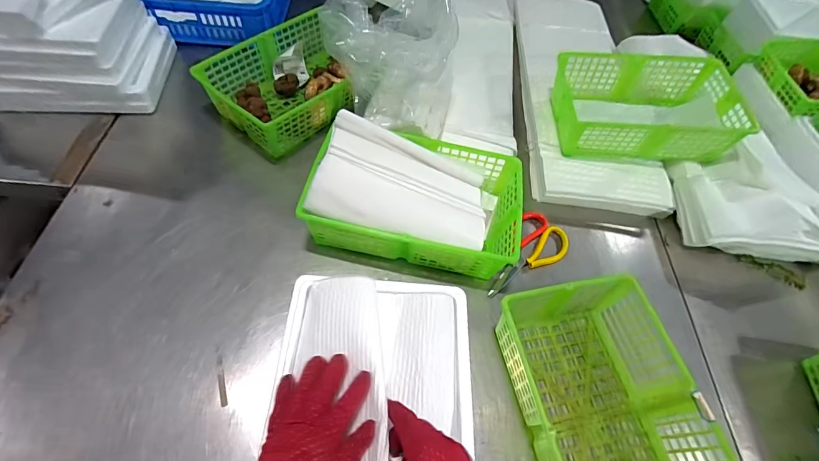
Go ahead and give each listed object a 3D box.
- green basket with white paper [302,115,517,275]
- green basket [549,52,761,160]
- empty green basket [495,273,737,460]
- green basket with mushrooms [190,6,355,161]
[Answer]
[{"bbox_3d":[0.014,-0.060,0.661,0.344,0.134,0.218,11,59,0],"label":"green basket with white paper"},{"bbox_3d":[0.482,-0.256,0.815,0.332,0.128,0.227,4,58,-5],"label":"green basket"},{"bbox_3d":[0.266,0.257,0.534,0.220,0.128,0.346,-8,60,-11],"label":"empty green basket"},{"bbox_3d":[-0.250,-0.301,0.805,0.227,0.098,0.287,36,62,15],"label":"green basket with mushrooms"}]

